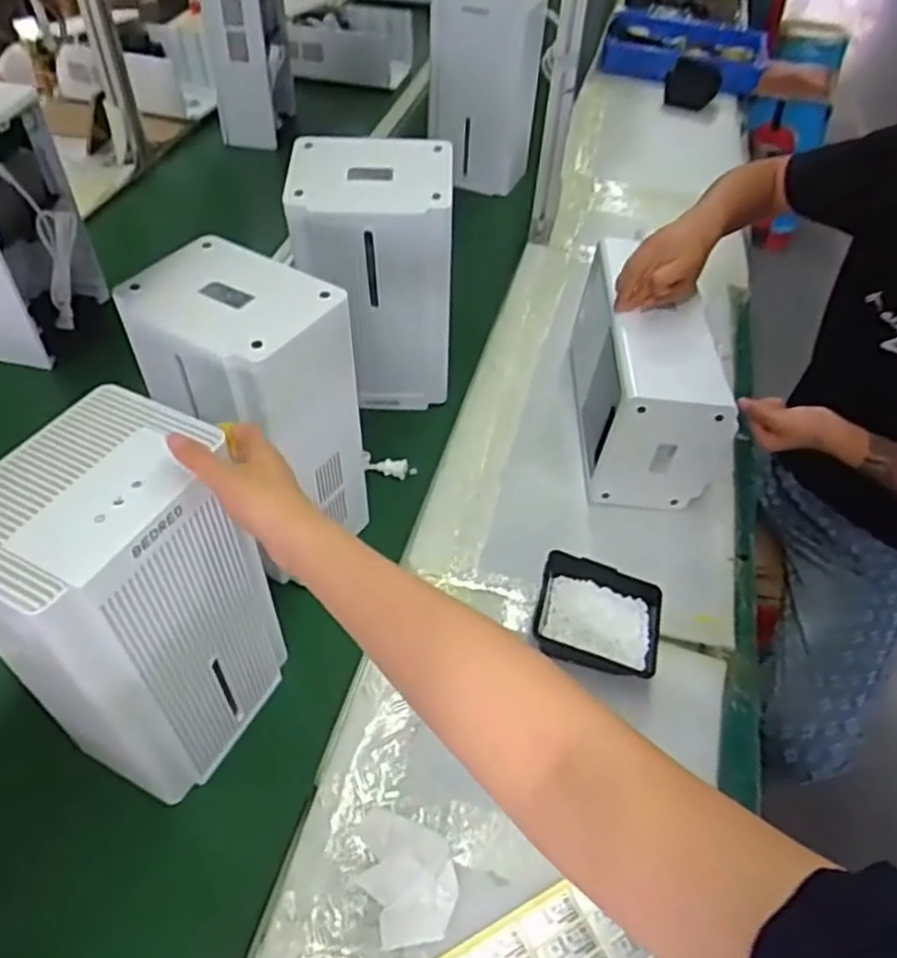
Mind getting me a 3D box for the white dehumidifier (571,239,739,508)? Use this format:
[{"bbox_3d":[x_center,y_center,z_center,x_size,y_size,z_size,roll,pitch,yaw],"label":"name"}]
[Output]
[{"bbox_3d":[0.273,-0.157,0.999,0.178,0.208,0.397,5,50,0],"label":"white dehumidifier"}]

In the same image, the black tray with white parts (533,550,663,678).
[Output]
[{"bbox_3d":[0.169,0.158,0.822,0.136,0.050,0.124,12,49,9],"label":"black tray with white parts"}]

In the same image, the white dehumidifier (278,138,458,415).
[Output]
[{"bbox_3d":[-0.097,-0.255,0.978,0.202,0.340,0.140,-4,51,-8],"label":"white dehumidifier"}]

